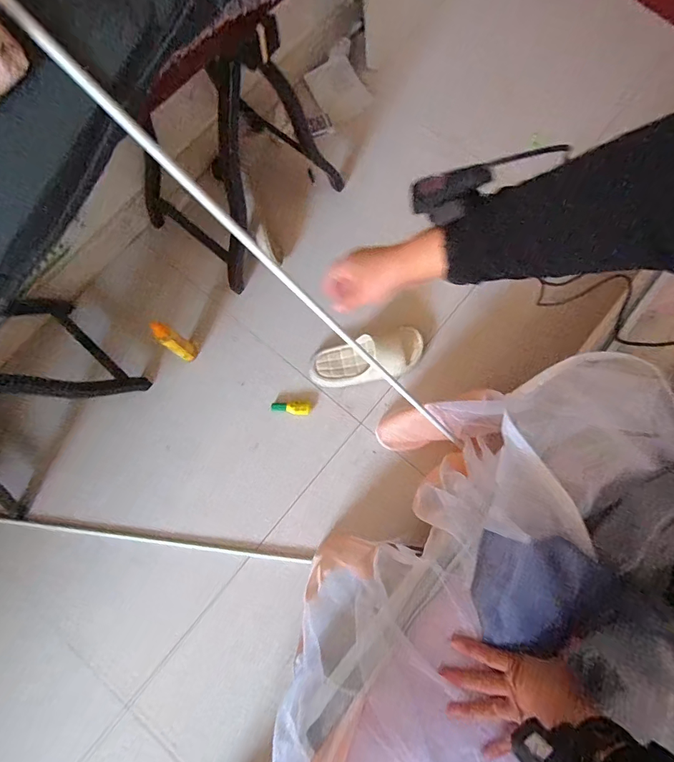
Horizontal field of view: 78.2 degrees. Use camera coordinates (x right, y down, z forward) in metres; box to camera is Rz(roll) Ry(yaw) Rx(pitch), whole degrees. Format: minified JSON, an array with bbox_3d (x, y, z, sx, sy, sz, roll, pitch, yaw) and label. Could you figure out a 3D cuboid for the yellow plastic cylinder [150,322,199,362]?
[{"bbox_3d":[-0.373,-0.088,0.965,0.048,0.187,0.043,38,80,8],"label":"yellow plastic cylinder"}]

